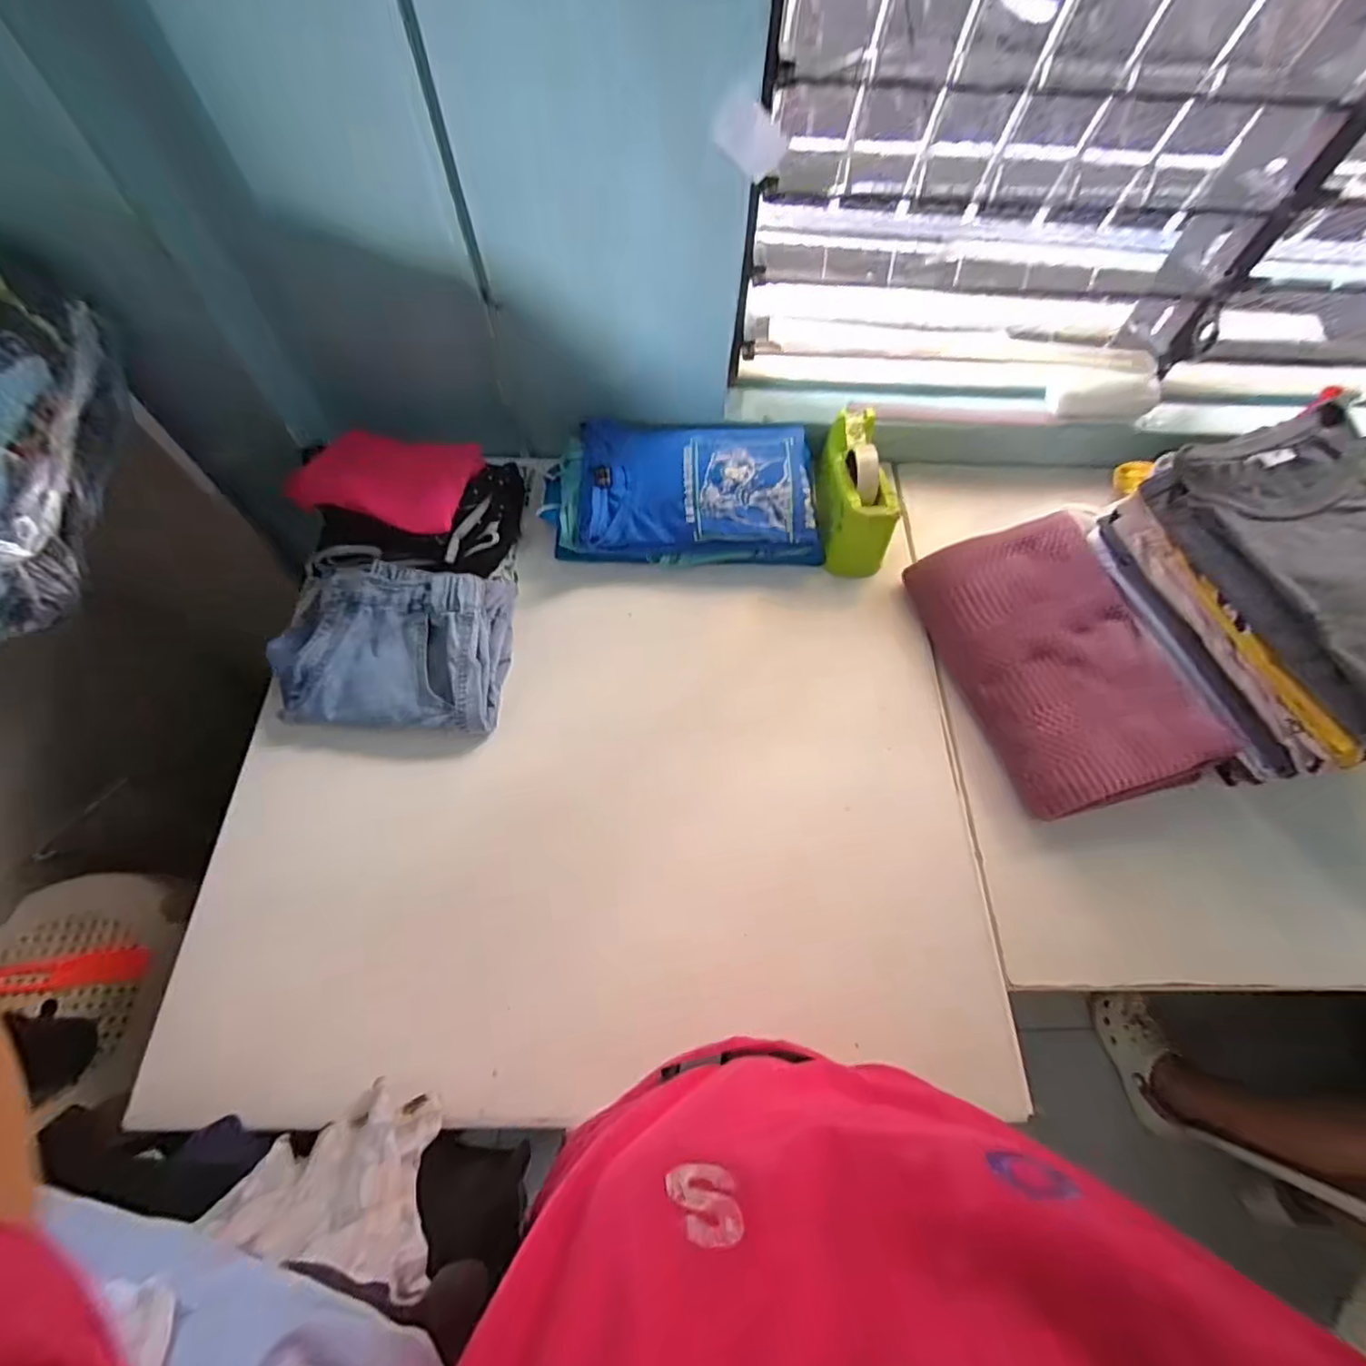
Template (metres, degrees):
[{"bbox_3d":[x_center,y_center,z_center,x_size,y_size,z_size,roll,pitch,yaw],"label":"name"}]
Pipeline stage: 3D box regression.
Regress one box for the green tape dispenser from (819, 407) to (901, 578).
[{"bbox_3d":[0.225,-0.250,0.765,0.065,0.109,0.197,4,64,0],"label":"green tape dispenser"}]

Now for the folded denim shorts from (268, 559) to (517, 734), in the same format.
[{"bbox_3d":[-0.333,-0.046,0.666,0.253,0.068,0.185,3,64,0],"label":"folded denim shorts"}]

